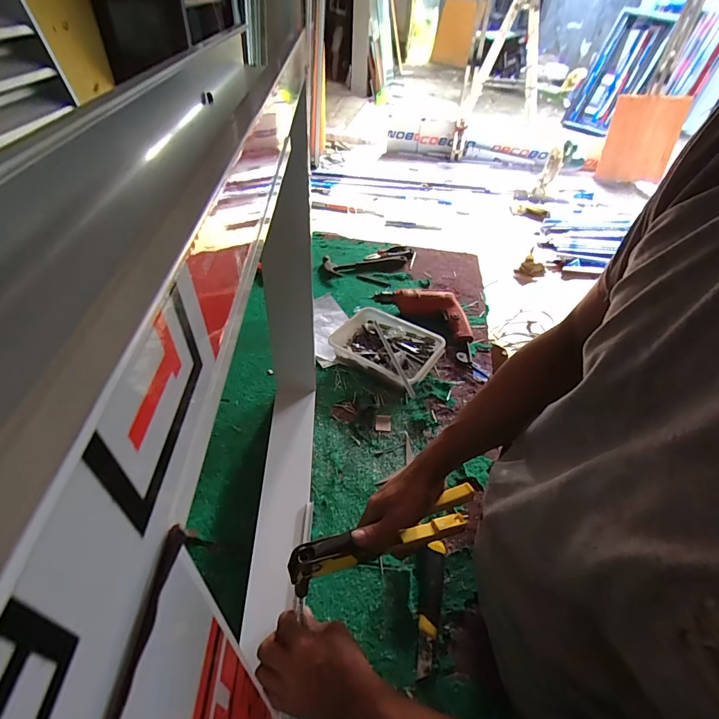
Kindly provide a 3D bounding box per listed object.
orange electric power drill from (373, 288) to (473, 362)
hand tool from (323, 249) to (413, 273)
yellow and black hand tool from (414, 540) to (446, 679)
[{"bbox_3d":[0.188,-0.114,1.021,0.285,0.062,0.153,35,51,28],"label":"orange electric power drill"},{"bbox_3d":[0.039,-0.301,1.238,0.293,0.023,0.081,-13,45,-16],"label":"hand tool"},{"bbox_3d":[0.093,0.333,0.563,0.040,0.015,0.158,8,56,3],"label":"yellow and black hand tool"}]

